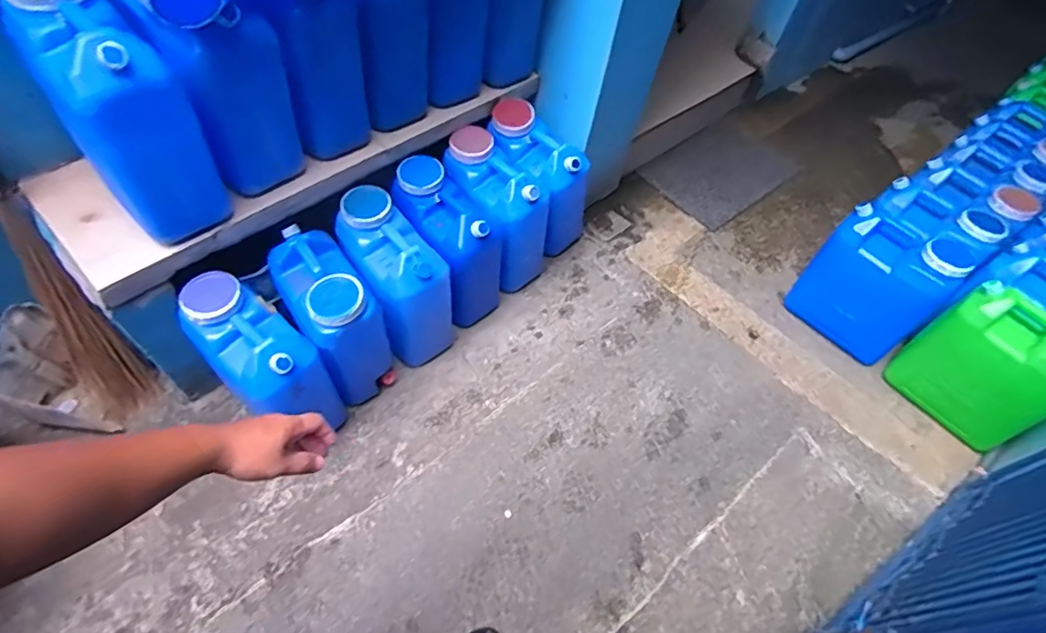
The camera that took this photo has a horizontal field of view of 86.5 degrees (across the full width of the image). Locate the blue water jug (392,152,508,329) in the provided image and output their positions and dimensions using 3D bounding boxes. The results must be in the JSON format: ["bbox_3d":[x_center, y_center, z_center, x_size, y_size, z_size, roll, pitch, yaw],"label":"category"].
[{"bbox_3d":[-0.208,-0.195,1.592,0.197,0.416,0.300,-32,64,-27],"label":"blue water jug"}]

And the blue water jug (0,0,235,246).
[{"bbox_3d":[-0.763,-0.397,1.036,0.296,0.348,0.196,41,58,20],"label":"blue water jug"}]

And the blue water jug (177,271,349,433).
[{"bbox_3d":[-0.602,0.119,1.303,0.327,0.354,0.189,39,58,19],"label":"blue water jug"}]

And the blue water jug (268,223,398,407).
[{"bbox_3d":[-0.477,0.016,1.428,0.179,0.411,0.309,-30,63,-27],"label":"blue water jug"}]

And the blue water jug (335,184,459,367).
[{"bbox_3d":[-0.326,-0.096,1.487,0.207,0.401,0.305,-31,64,-27],"label":"blue water jug"}]

